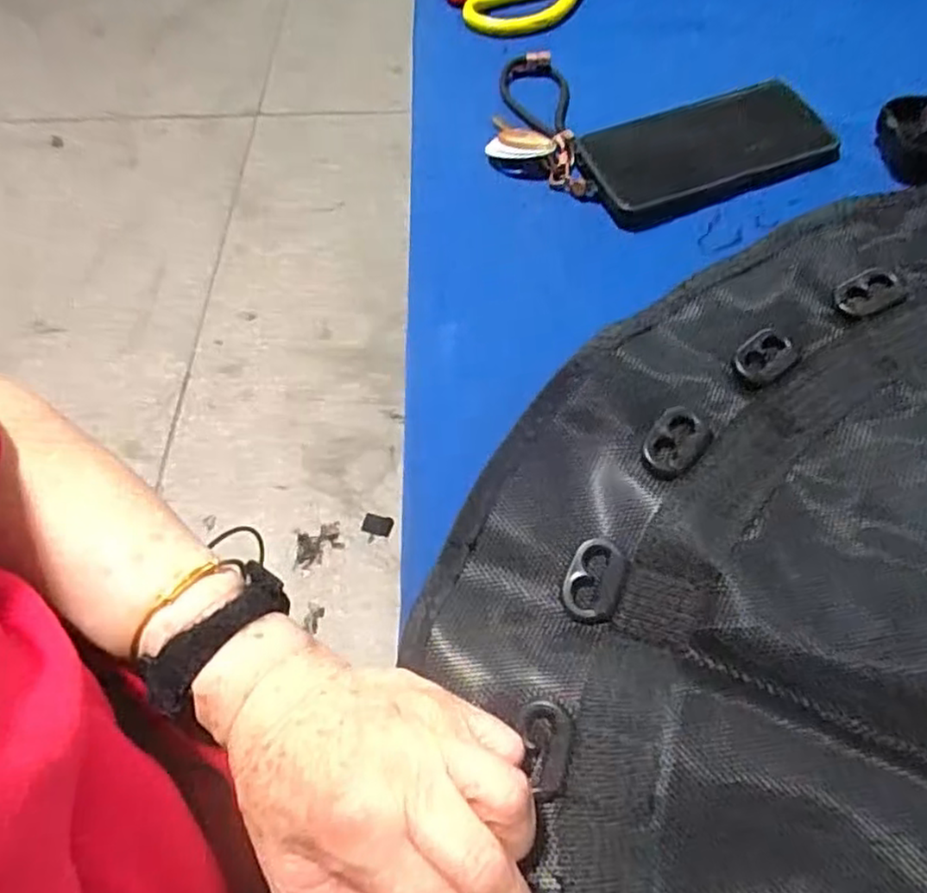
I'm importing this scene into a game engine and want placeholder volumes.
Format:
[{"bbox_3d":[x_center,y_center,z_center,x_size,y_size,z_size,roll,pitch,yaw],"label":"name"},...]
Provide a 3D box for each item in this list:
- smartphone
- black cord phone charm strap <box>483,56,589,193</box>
[{"bbox_3d":[0.162,-0.195,0.449,0.159,0.017,0.073,-17,63,-6],"label":"smartphone"},{"bbox_3d":[0.048,-0.231,0.476,0.060,0.012,0.132,-3,63,2],"label":"black cord phone charm strap"}]

